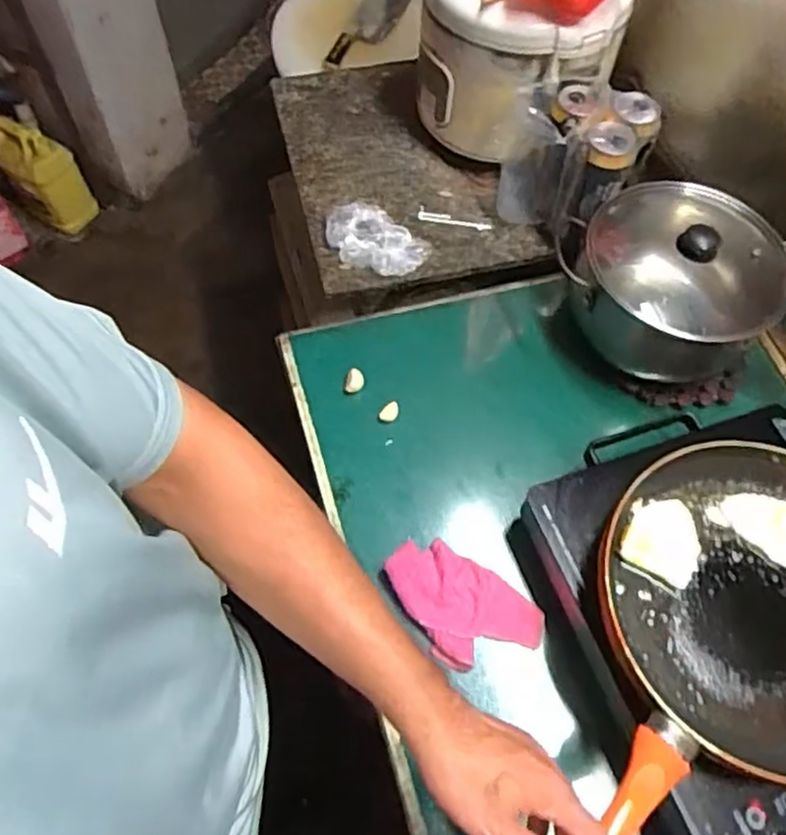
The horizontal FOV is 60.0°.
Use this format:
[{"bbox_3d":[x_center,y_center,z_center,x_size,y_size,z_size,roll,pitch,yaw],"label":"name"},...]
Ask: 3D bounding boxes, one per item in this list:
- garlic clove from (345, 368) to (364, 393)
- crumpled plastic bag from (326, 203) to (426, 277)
[{"bbox_3d":[-0.044,-0.041,0.775,0.020,0.017,0.024,13,63,5],"label":"garlic clove"},{"bbox_3d":[-0.027,-0.231,0.909,0.136,0.021,0.094,37,67,16],"label":"crumpled plastic bag"}]

